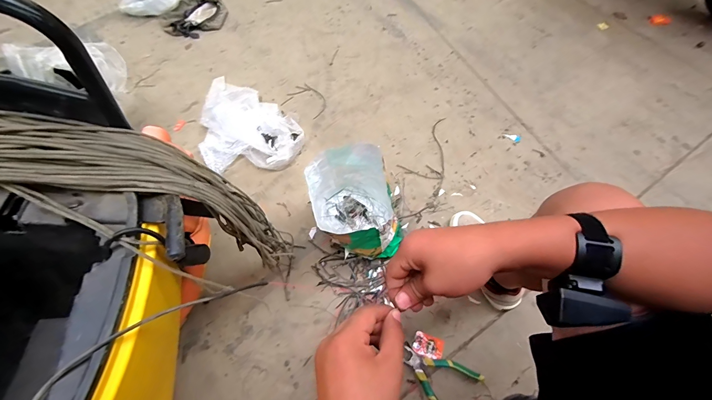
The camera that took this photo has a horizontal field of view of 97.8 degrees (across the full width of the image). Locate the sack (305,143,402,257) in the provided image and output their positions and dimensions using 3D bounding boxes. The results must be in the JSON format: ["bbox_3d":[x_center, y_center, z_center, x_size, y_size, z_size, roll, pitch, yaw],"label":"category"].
[{"bbox_3d":[0.007,0.020,0.802,0.206,0.251,0.252,-18,62,-7],"label":"sack"}]

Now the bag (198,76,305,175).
[{"bbox_3d":[-0.418,-0.277,1.099,0.314,0.060,0.523,-37,65,-16],"label":"bag"}]

